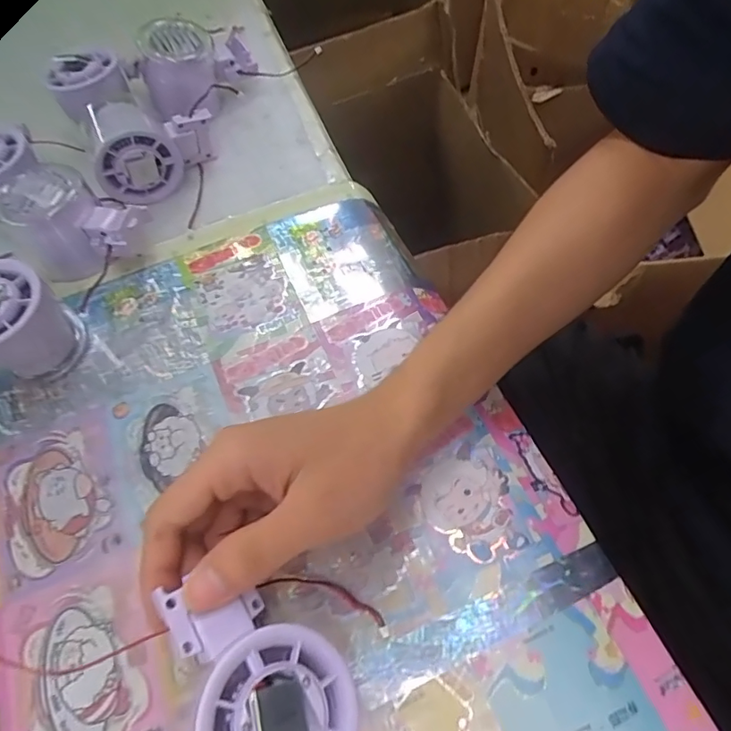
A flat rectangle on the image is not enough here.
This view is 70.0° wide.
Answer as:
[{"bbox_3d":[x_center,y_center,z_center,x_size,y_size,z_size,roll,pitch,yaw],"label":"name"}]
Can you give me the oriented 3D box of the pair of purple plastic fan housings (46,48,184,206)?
[{"bbox_3d":[-0.191,-0.184,0.396,0.061,0.055,0.126,-29,63,-13],"label":"pair of purple plastic fan housings"}]

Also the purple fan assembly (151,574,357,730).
[{"bbox_3d":[-0.038,0.118,0.194,0.055,0.028,0.081,-11,66,-36],"label":"purple fan assembly"}]

